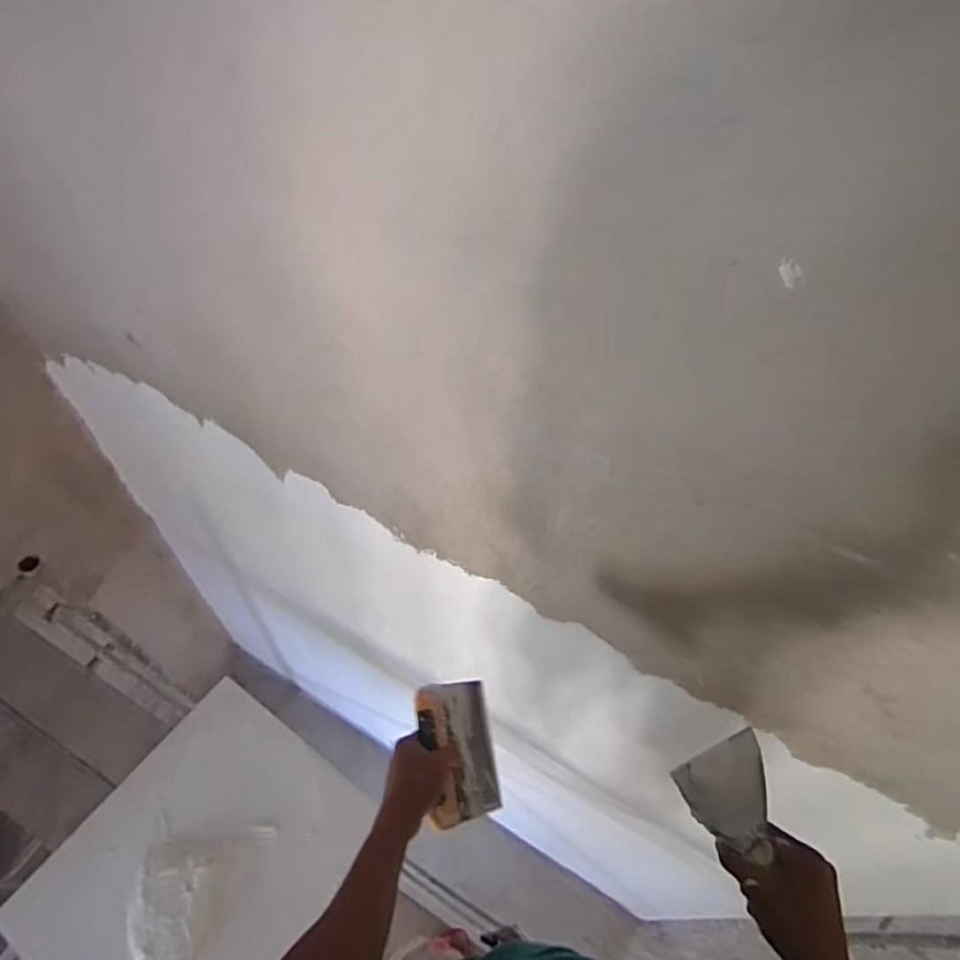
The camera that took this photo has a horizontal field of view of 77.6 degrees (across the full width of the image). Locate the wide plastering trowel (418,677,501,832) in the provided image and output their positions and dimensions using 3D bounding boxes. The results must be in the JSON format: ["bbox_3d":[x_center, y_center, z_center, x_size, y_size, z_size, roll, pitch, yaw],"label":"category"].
[{"bbox_3d":[-0.027,0.321,0.712,0.028,0.120,0.147,-23,68,31],"label":"wide plastering trowel"}]

